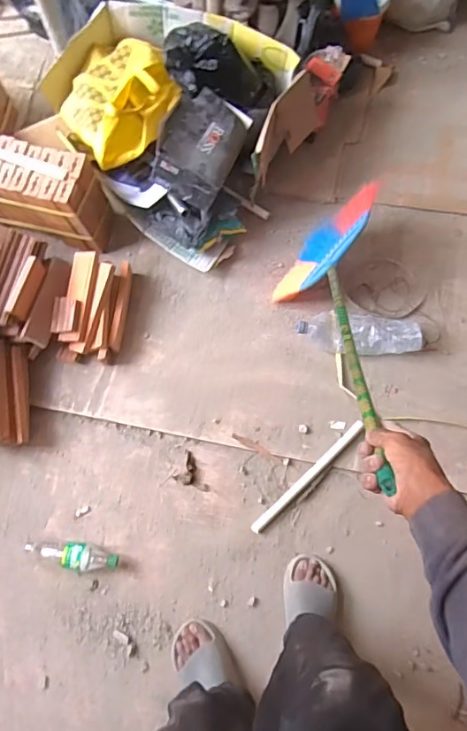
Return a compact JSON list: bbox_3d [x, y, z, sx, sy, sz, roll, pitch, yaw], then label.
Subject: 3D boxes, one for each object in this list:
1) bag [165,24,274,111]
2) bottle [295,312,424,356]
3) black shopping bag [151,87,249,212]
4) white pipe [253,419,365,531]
[{"bbox_3d":[-0.020,-0.748,1.215,0.282,0.112,0.184,13,76,-24],"label":"bag"},{"bbox_3d":[0.315,-0.080,1.257,0.303,0.062,0.105,6,77,3],"label":"bottle"},{"bbox_3d":[-0.079,-0.533,1.208,0.167,0.115,0.233,24,76,8],"label":"black shopping bag"},{"bbox_3d":[0.182,0.268,1.196,0.362,0.021,0.026,-43,79,-8],"label":"white pipe"}]

